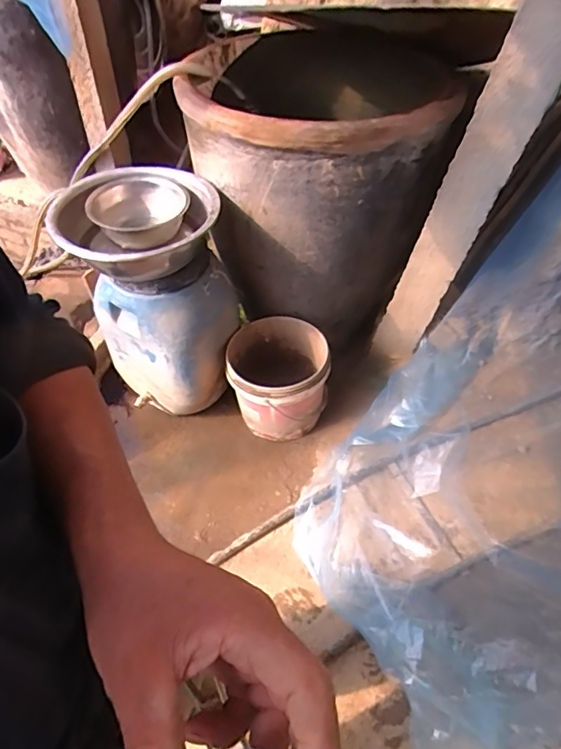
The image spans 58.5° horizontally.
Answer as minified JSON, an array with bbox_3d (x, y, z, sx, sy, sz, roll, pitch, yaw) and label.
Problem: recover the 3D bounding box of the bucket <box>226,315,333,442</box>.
[{"bbox_3d":[-0.001,0.017,1.589,0.310,0.258,0.319,0,49,0],"label":"bucket"}]

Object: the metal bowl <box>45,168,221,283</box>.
[{"bbox_3d":[-0.367,-0.404,1.318,0.401,0.139,0.380,0,49,0],"label":"metal bowl"}]

